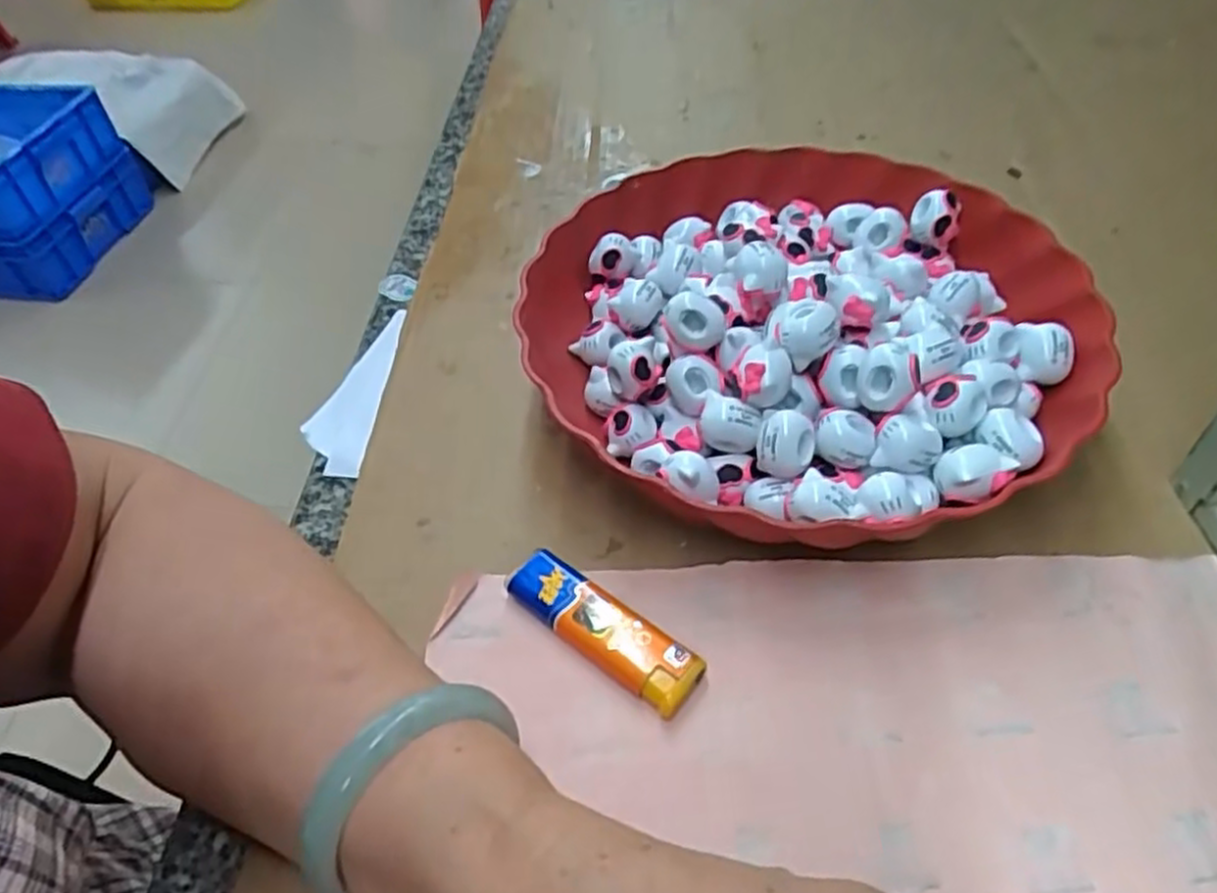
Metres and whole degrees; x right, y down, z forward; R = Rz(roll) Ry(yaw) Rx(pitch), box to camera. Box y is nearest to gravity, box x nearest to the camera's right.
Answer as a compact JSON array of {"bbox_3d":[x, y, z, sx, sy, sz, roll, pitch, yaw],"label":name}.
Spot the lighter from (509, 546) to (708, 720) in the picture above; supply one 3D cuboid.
[{"bbox_3d":[-0.002,0.066,0.285,0.078,0.015,0.024,31,58,29],"label":"lighter"}]

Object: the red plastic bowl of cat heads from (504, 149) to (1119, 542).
[{"bbox_3d":[0.085,-0.058,0.355,0.236,0.062,0.233,-3,48,3],"label":"red plastic bowl of cat heads"}]

